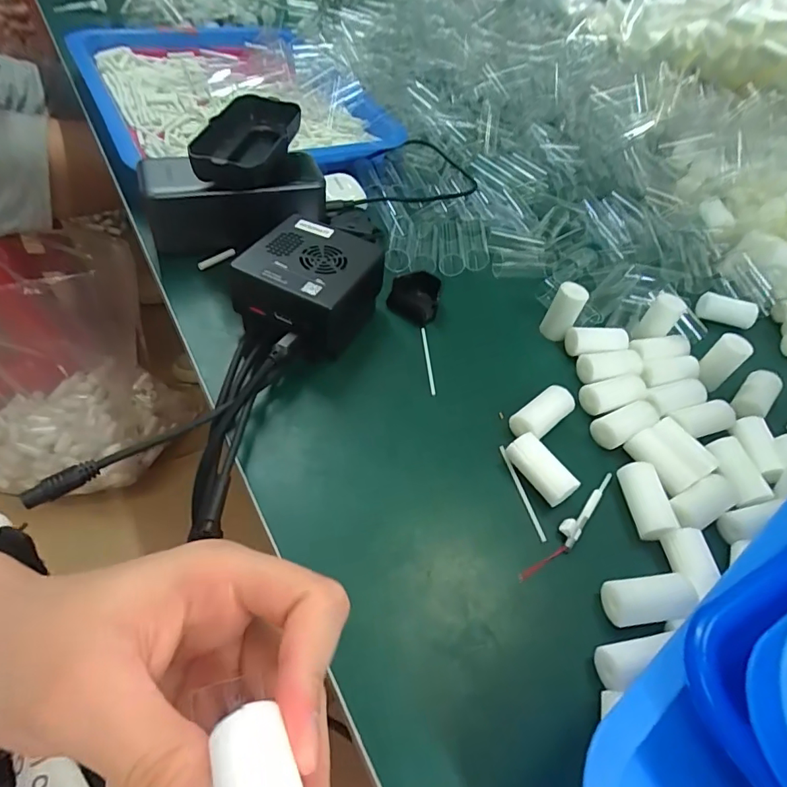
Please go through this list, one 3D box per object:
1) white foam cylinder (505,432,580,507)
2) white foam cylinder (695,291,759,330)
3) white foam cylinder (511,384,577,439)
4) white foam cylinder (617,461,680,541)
[{"bbox_3d":[0.083,0.044,0.276,0.018,0.020,0.040,-28,61,-28],"label":"white foam cylinder"},{"bbox_3d":[0.274,-0.069,0.396,0.043,0.017,0.017,19,51,6],"label":"white foam cylinder"},{"bbox_3d":[0.092,0.013,0.301,0.041,0.019,0.020,-29,61,-29],"label":"white foam cylinder"},{"bbox_3d":[0.140,0.059,0.269,0.018,0.014,0.041,0,51,-10],"label":"white foam cylinder"}]

